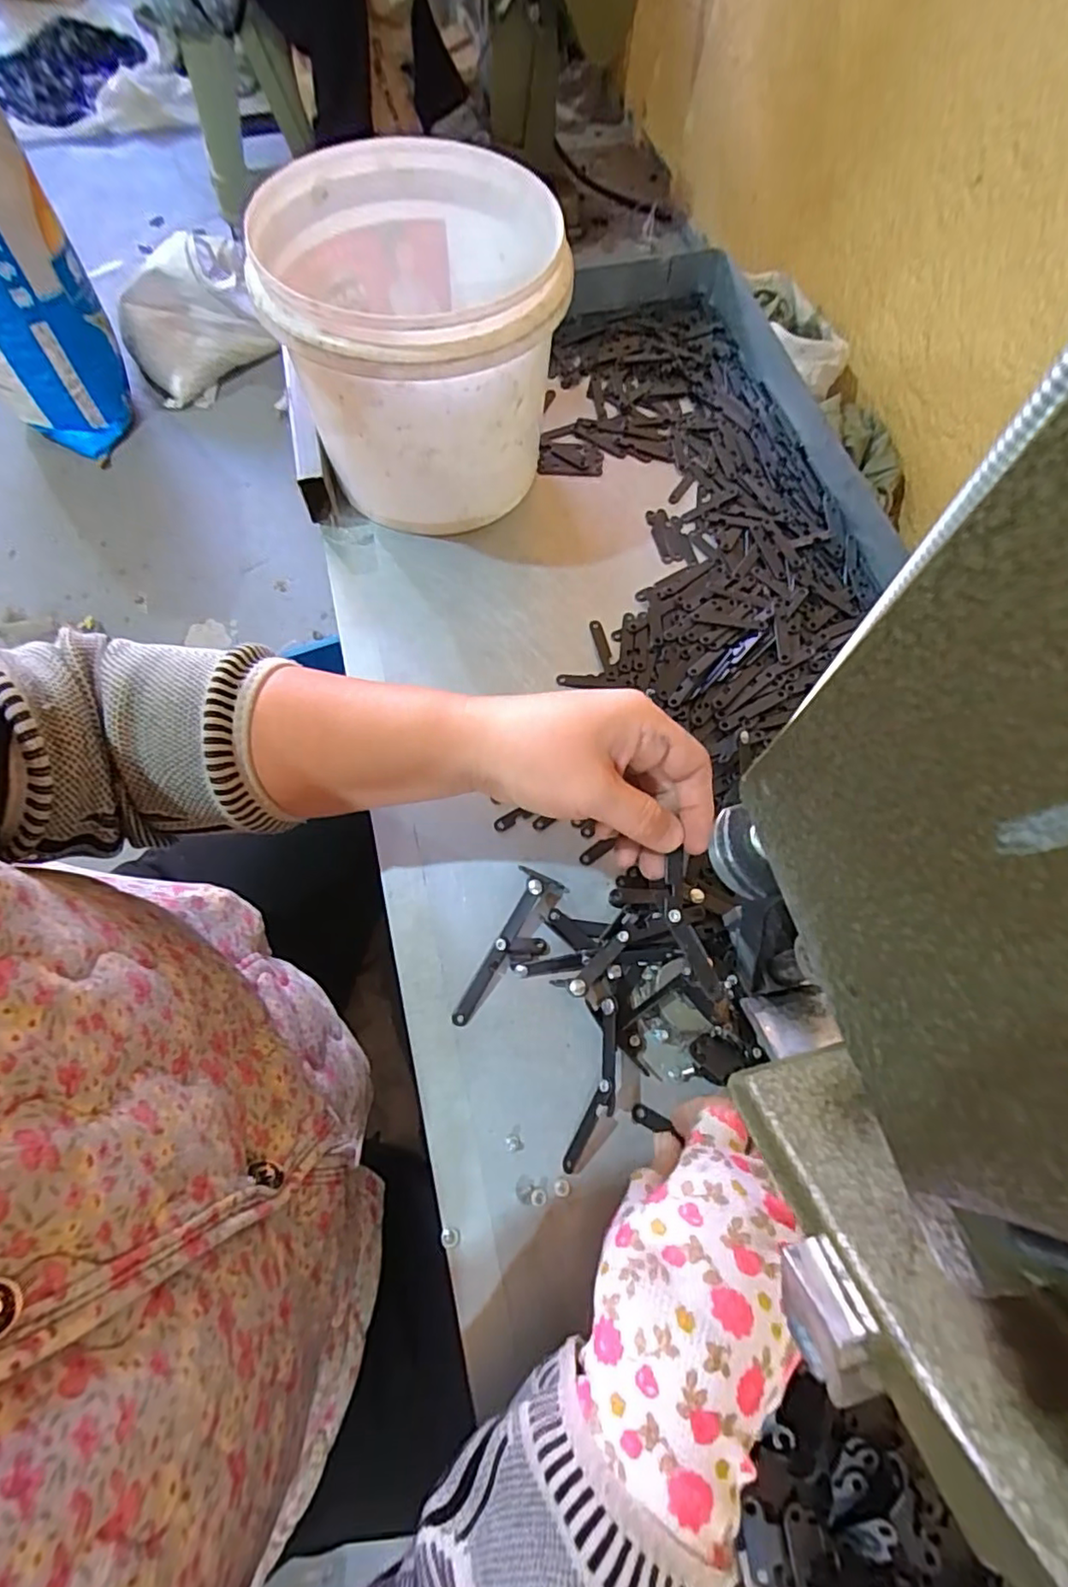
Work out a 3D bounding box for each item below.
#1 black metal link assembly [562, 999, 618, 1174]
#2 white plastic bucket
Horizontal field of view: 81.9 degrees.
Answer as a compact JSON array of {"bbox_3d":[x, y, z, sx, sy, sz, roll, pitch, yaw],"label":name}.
[{"bbox_3d":[0.031,0.149,0.313,0.008,0.027,0.083,24,68,-39],"label":"black metal link assembly"},{"bbox_3d":[-0.073,-0.298,0.426,0.171,0.156,0.185,-7,68,-3],"label":"white plastic bucket"}]

